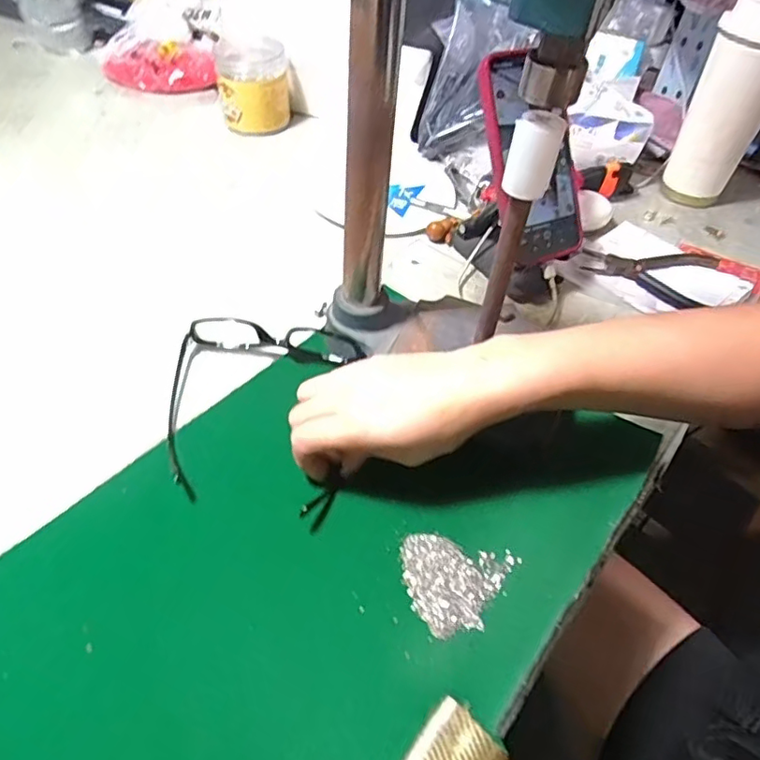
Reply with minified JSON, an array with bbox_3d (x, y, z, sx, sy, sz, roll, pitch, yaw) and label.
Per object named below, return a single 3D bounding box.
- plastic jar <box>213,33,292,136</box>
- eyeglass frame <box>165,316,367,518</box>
[{"bbox_3d":[-0.151,-0.351,0.688,0.084,0.081,0.089,-5,49,-10],"label":"plastic jar"},{"bbox_3d":[-0.092,0.011,0.420,0.155,0.039,0.148,16,48,11],"label":"eyeglass frame"}]

